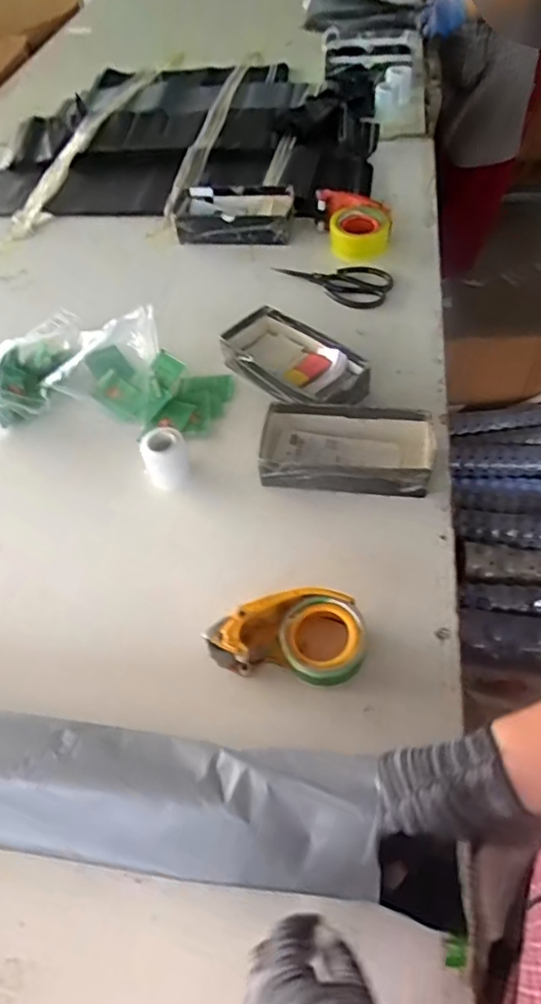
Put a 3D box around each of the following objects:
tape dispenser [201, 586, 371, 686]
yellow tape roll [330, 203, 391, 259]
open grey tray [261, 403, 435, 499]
[{"bbox_3d":[0.019,0.137,0.604,0.152,0.058,0.094,11,54,13],"label":"tape dispenser"},{"bbox_3d":[0.164,-0.501,1.067,0.108,0.056,0.108,-3,54,4],"label":"yellow tape roll"},{"bbox_3d":[0.097,-0.070,0.759,0.219,0.049,0.116,3,54,8],"label":"open grey tray"}]

